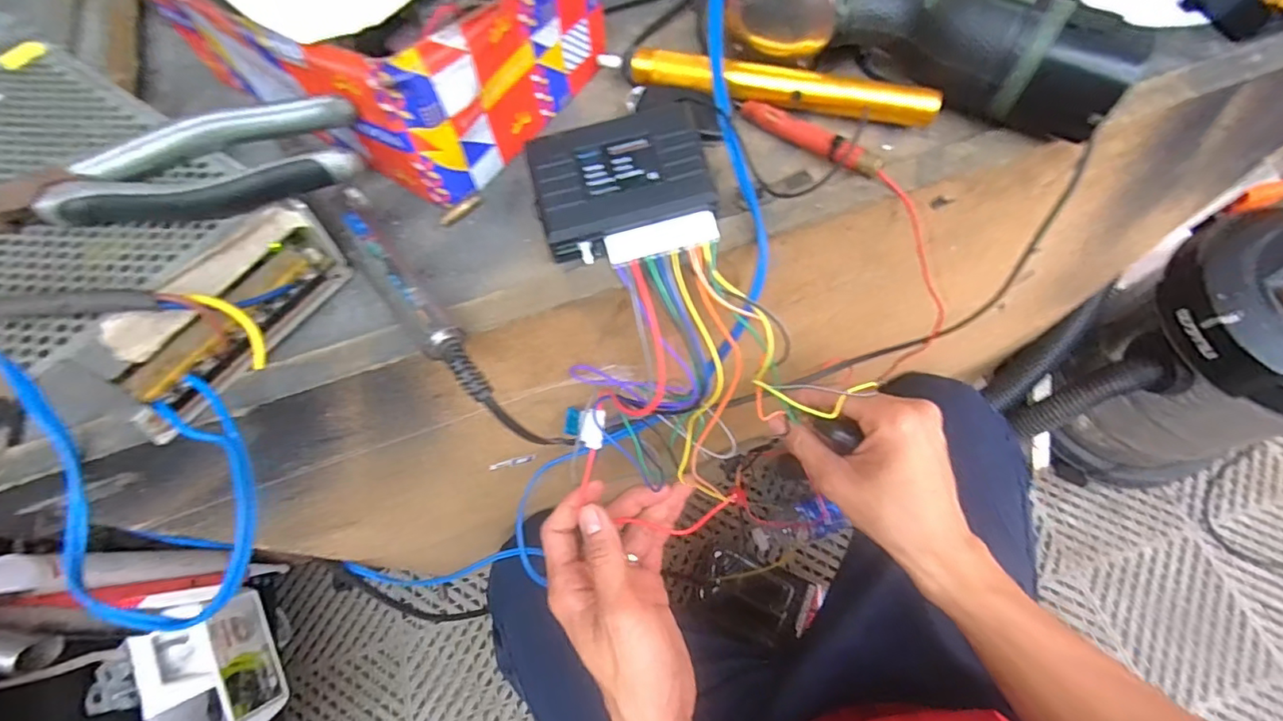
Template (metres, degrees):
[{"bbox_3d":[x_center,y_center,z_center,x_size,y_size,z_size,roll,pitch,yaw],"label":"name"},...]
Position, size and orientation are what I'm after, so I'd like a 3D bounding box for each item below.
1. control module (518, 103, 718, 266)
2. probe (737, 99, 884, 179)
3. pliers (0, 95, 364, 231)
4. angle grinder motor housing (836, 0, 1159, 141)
[{"bbox_3d":[-0.009,-0.084,0.268,0.084,0.025,0.068,-11,67,-2],"label":"control module"},{"bbox_3d":[0.088,-0.119,0.289,0.081,0.014,0.009,39,74,17],"label":"probe"},{"bbox_3d":[-0.199,-0.081,0.233,0.149,0.020,0.044,-14,67,-3],"label":"pliers"},{"bbox_3d":[0.167,-0.160,0.271,0.136,0.039,0.046,33,72,15],"label":"angle grinder motor housing"}]

